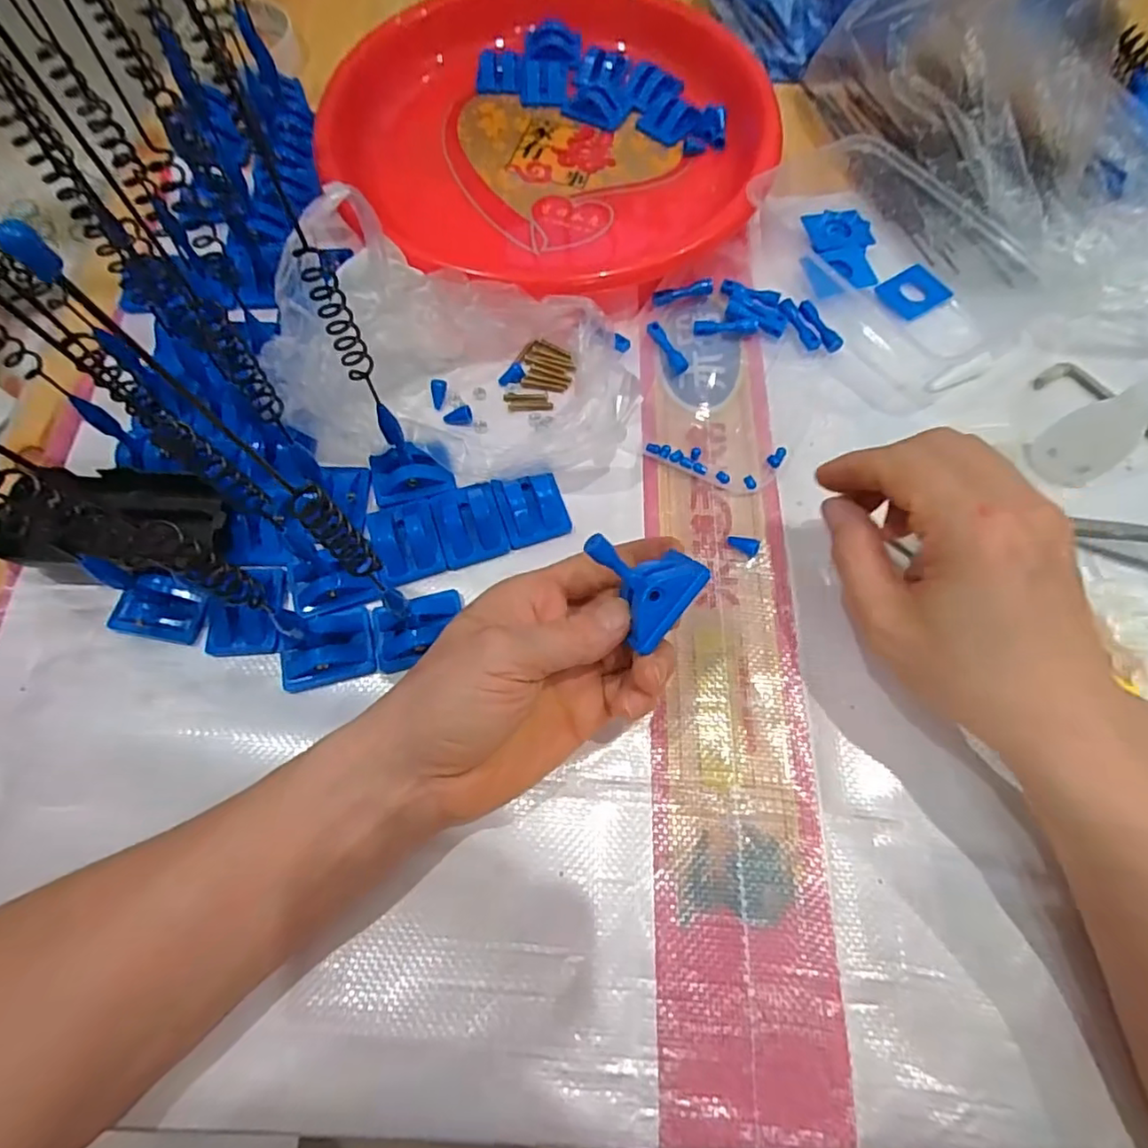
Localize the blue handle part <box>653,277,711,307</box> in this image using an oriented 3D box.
[{"bbox_3d":[0.067,-0.174,0.373,0.037,0.008,0.008,-11,69,9],"label":"blue handle part"}]

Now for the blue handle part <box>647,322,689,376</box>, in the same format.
[{"bbox_3d":[0.056,-0.134,0.360,0.009,0.010,0.039,-22,70,-8],"label":"blue handle part"}]

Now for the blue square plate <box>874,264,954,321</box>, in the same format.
[{"bbox_3d":[0.212,-0.176,0.377,0.040,0.004,0.033,-30,71,-11],"label":"blue square plate"}]

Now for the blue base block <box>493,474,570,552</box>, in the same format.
[{"bbox_3d":[-0.022,-0.035,0.322,0.034,0.012,0.035,-16,69,-6],"label":"blue base block"}]

